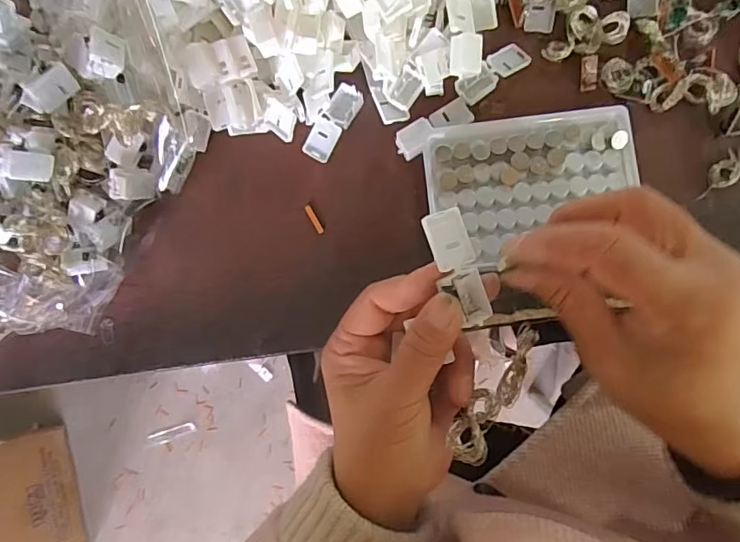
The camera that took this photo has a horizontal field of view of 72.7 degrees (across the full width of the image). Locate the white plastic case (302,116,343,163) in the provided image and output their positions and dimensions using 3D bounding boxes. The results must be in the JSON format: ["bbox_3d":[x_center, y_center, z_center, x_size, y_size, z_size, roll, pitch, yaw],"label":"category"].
[{"bbox_3d":[-0.034,-0.093,0.357,0.021,0.004,0.028,27,99,-2],"label":"white plastic case"}]

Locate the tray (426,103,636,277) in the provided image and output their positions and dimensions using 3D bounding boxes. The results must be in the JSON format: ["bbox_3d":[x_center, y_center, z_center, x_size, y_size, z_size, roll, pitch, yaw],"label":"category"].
[{"bbox_3d":[0.103,-0.054,0.321,0.127,0.011,0.092,-7,86,5],"label":"tray"}]

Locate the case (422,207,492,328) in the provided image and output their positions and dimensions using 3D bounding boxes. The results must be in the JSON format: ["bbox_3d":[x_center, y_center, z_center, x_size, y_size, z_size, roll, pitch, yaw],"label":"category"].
[{"bbox_3d":[0.041,-0.002,0.240,0.021,0.011,0.055,-24,95,-22],"label":"case"}]

